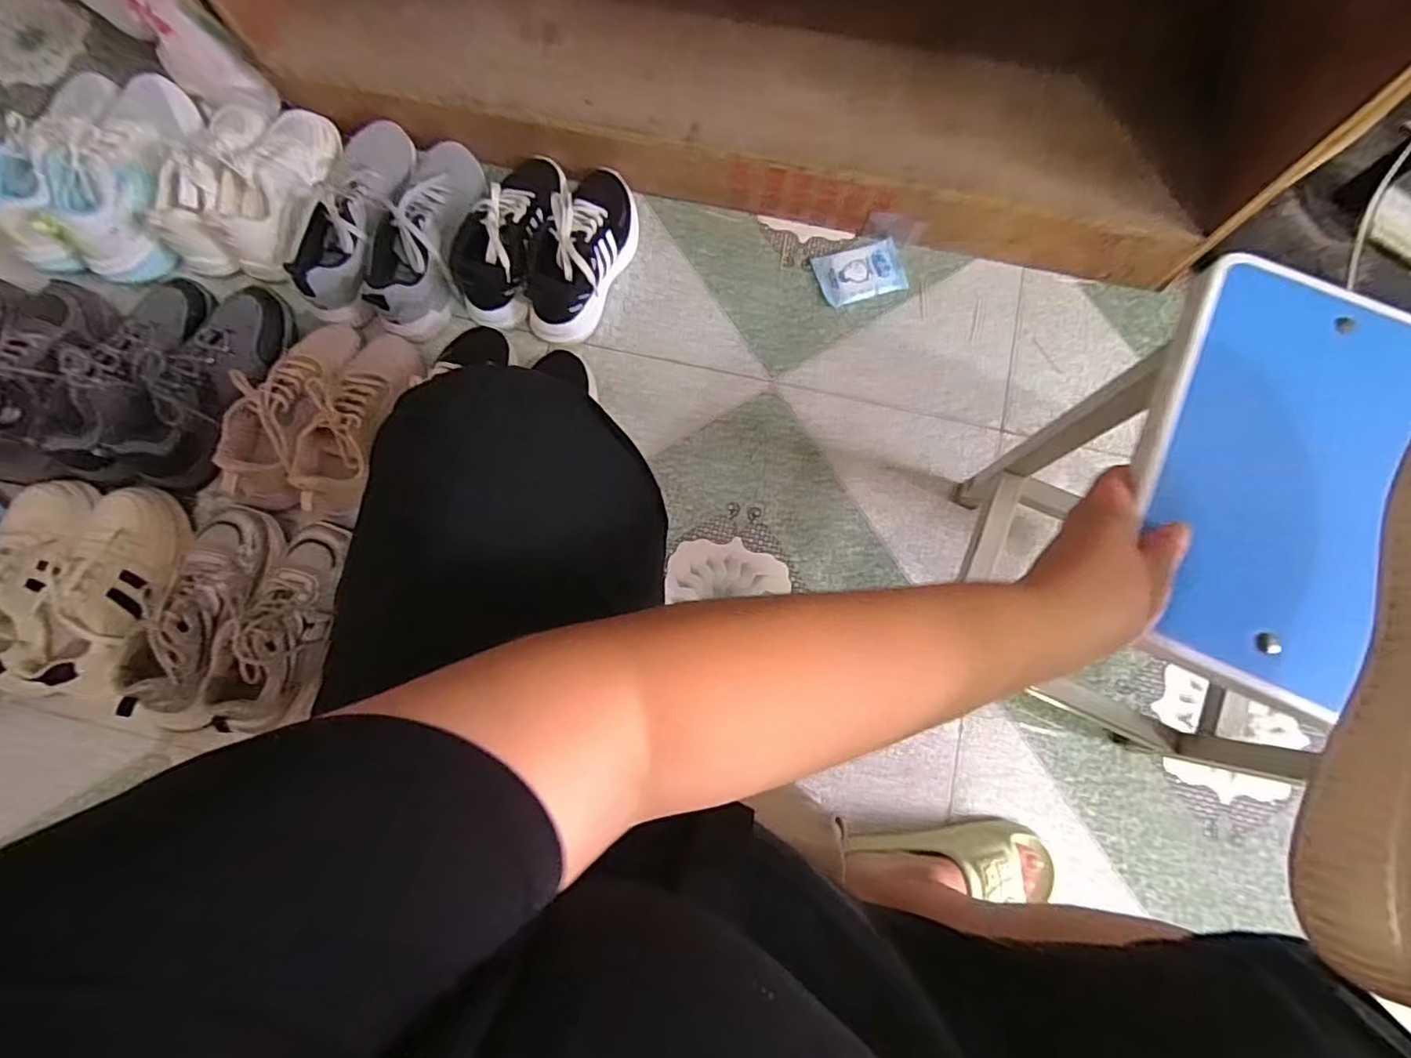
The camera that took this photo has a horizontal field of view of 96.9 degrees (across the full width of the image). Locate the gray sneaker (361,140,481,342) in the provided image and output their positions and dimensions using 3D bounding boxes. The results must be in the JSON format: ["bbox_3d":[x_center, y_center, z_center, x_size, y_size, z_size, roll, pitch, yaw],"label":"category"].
[{"bbox_3d":[-0.364,-0.395,0.814,0.101,0.084,0.290,6,78,1],"label":"gray sneaker"}]

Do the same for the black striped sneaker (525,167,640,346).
[{"bbox_3d":[-0.156,-0.363,0.806,0.089,0.092,0.236,21,79,4],"label":"black striped sneaker"}]

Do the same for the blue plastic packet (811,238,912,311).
[{"bbox_3d":[0.209,-0.345,0.841,0.113,0.013,0.079,-16,79,-4],"label":"blue plastic packet"}]

